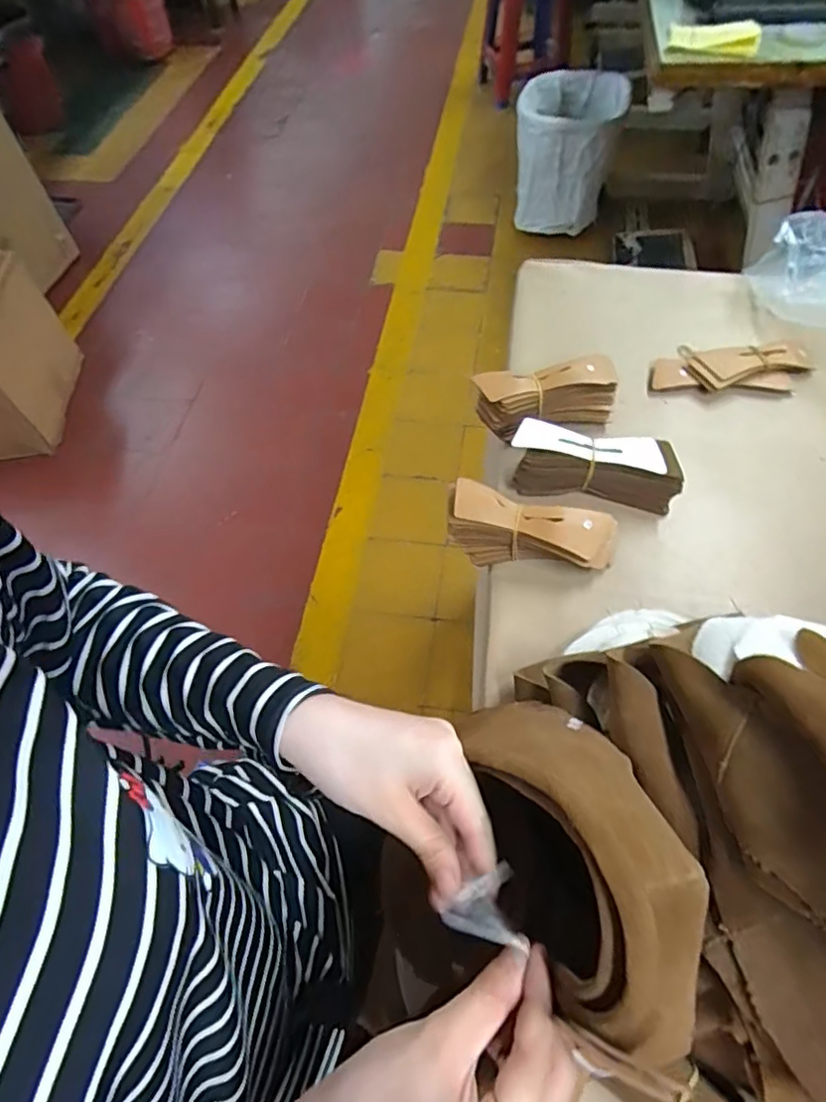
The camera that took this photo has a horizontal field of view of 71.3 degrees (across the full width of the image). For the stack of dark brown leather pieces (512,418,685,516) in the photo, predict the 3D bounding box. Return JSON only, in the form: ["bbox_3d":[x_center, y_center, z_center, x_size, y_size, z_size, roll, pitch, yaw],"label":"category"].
[{"bbox_3d":[0.160,-0.076,0.508,0.138,0.053,0.047,8,59,8],"label":"stack of dark brown leather pieces"}]

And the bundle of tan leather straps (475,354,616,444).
[{"bbox_3d":[0.127,-0.144,0.550,0.131,0.056,0.057,-11,58,-3],"label":"bundle of tan leather straps"}]

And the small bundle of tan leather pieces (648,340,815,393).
[{"bbox_3d":[0.324,-0.190,0.587,0.161,0.026,0.065,0,58,3],"label":"small bundle of tan leather pieces"}]

